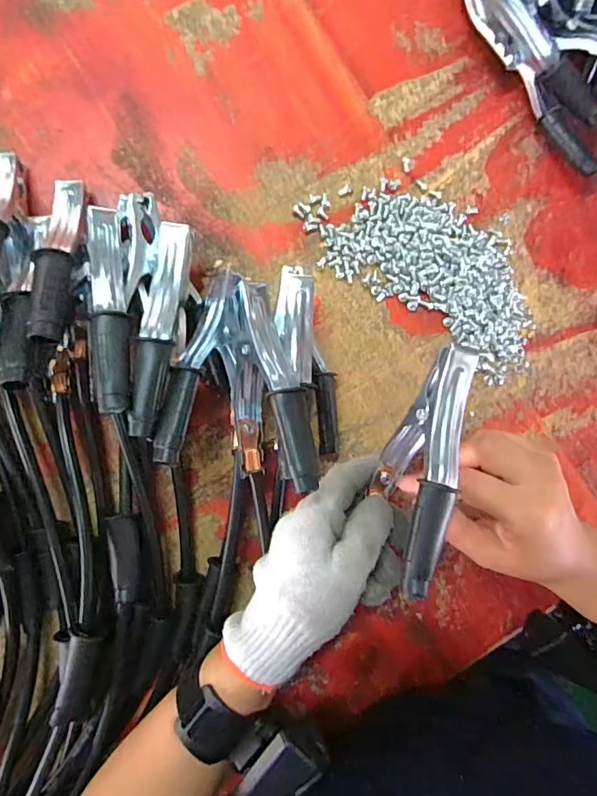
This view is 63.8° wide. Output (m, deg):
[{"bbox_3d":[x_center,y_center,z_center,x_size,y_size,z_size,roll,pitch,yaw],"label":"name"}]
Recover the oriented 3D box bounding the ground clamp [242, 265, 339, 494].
[{"bbox_3d":[0.000,-0.023,0.333,0.057,0.102,0.148,-11,91,-6],"label":"ground clamp"}]

